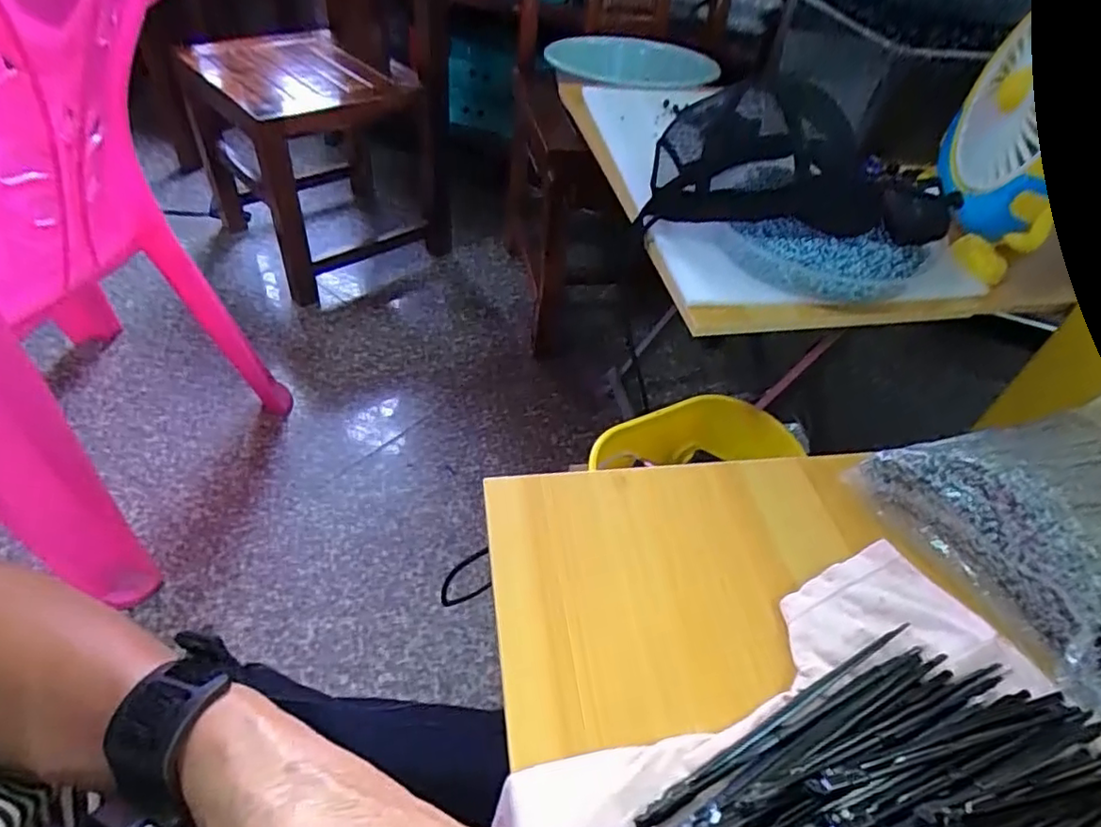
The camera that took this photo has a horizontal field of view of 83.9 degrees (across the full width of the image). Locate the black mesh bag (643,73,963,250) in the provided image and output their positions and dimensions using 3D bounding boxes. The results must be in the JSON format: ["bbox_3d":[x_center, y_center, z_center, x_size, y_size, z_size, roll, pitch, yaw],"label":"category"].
[{"bbox_3d":[0.249,-0.249,0.618,0.282,0.109,0.139,11,46,3],"label":"black mesh bag"}]

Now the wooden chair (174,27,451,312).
[{"bbox_3d":[-0.527,-0.583,1.395,0.387,0.456,0.437,-32,57,-31],"label":"wooden chair"}]

